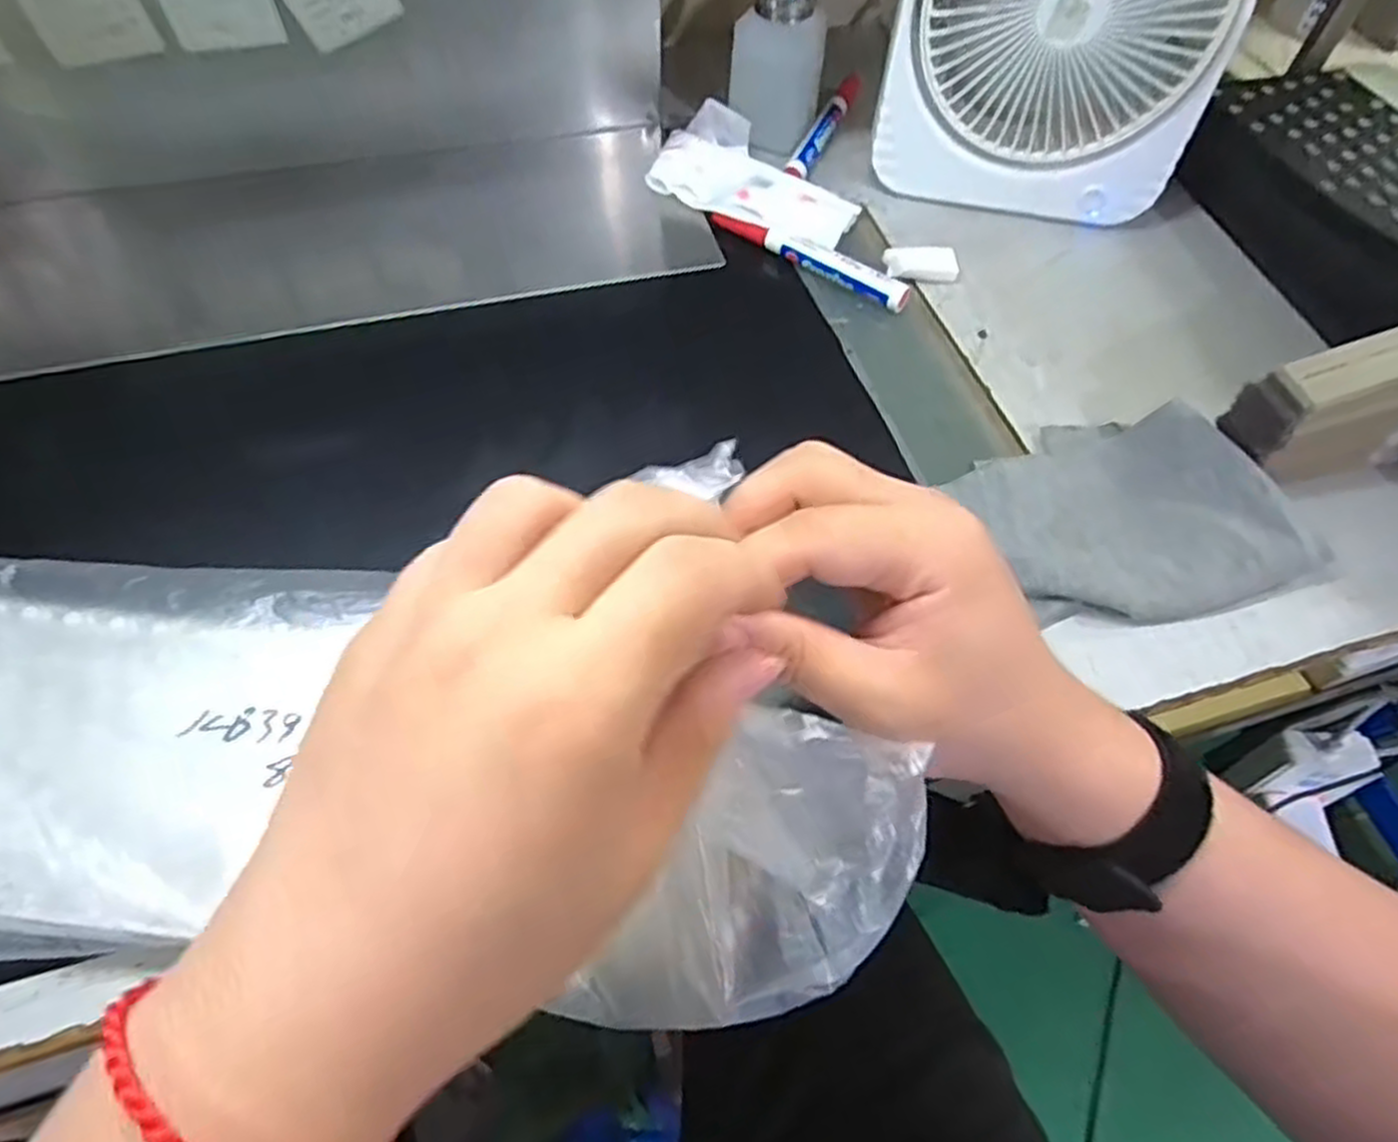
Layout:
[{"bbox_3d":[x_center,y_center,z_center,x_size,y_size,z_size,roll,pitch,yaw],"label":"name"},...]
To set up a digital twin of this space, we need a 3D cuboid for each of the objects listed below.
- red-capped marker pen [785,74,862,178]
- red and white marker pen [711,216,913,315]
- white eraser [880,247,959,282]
[{"bbox_3d":[0.096,-0.333,0.591,0.017,0.016,0.152,20,59,10],"label":"red-capped marker pen"},{"bbox_3d":[0.069,-0.199,0.506,0.139,0.015,0.016,30,62,15],"label":"red and white marker pen"},{"bbox_3d":[0.143,-0.198,0.511,0.046,0.009,0.024,2,58,-1],"label":"white eraser"}]

